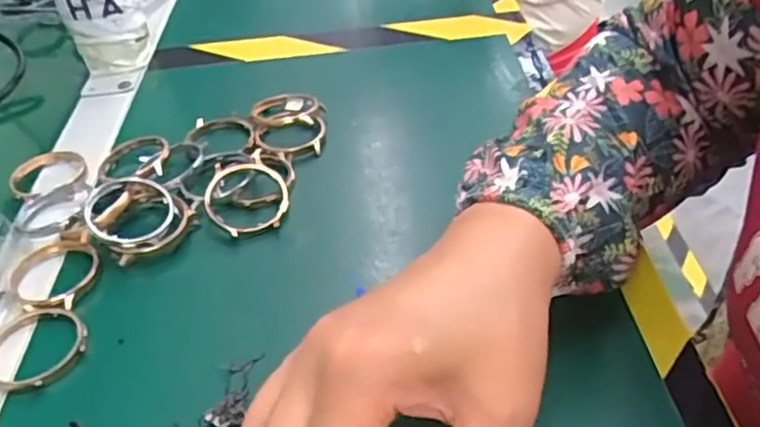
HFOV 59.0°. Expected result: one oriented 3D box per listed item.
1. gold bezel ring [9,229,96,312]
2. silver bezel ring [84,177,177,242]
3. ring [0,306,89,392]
[{"bbox_3d":[-0.174,0.031,0.351,0.048,0.012,0.052,-6,43,6],"label":"gold bezel ring"},{"bbox_3d":[-0.136,-0.001,0.365,0.046,0.007,0.046,6,49,-7],"label":"silver bezel ring"},{"bbox_3d":[-0.163,0.062,0.316,0.045,0.006,0.047,-4,40,4],"label":"ring"}]

